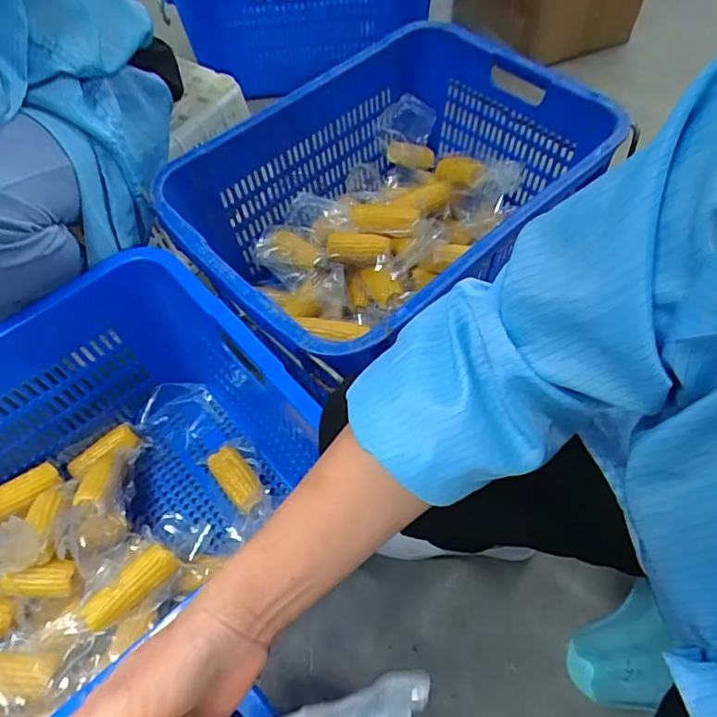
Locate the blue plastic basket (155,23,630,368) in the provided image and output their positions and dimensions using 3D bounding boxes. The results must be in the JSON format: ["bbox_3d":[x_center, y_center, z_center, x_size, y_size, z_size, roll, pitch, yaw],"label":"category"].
[{"bbox_3d":[0.045,-0.248,0.867,0.637,0.255,0.474,-41,65,-19],"label":"blue plastic basket"}]

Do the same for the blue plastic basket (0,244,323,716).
[{"bbox_3d":[-0.359,0.202,0.649,0.596,0.303,0.458,-41,65,-19],"label":"blue plastic basket"}]

